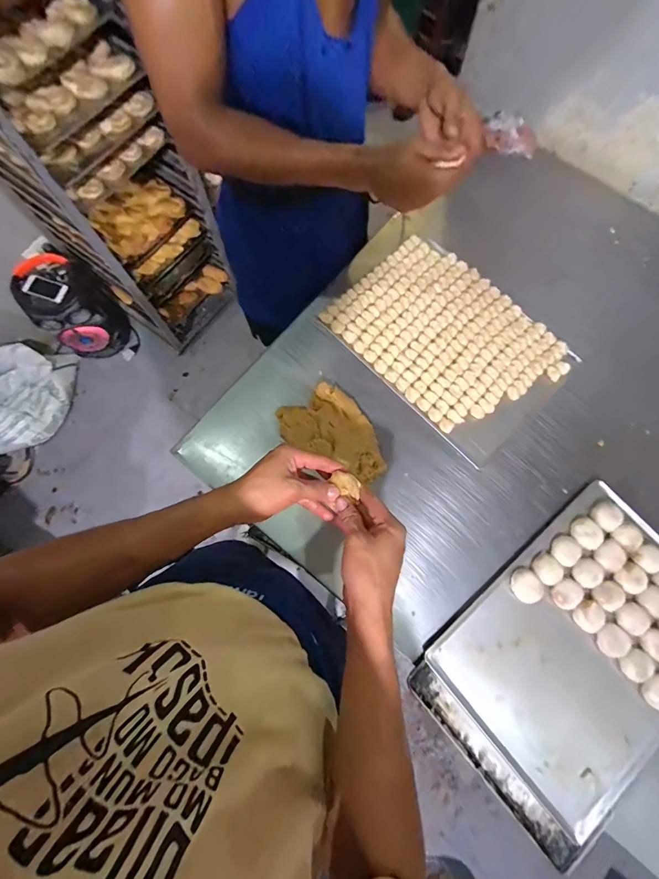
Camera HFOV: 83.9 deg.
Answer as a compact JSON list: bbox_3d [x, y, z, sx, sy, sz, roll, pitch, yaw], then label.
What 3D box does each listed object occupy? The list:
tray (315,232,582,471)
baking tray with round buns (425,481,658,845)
[{"bbox_3d":[0.255,-0.214,0.779,0.455,0.022,0.338,44,80,10],"label":"tray"},{"bbox_3d":[0.451,0.338,0.619,0.476,0.032,0.335,-39,79,-9],"label":"baking tray with round buns"}]

